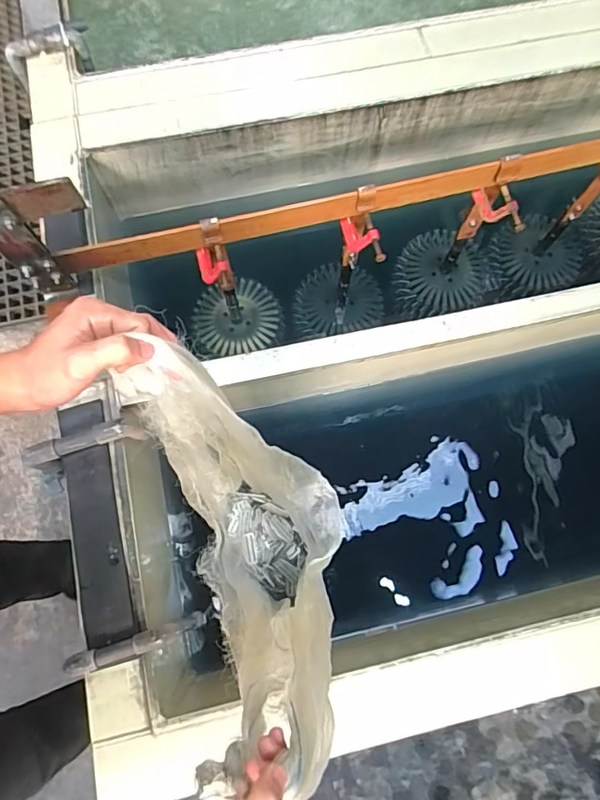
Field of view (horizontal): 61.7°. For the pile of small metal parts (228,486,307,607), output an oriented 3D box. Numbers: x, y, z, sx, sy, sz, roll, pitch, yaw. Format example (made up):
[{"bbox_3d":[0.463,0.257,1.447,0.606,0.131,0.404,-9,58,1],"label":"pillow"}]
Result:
[{"bbox_3d":[-0.063,0.281,1.004,0.114,0.044,0.216,-31,77,-8],"label":"pile of small metal parts"}]

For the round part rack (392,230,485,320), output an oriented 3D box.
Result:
[{"bbox_3d":[0.341,-0.318,1.237,0.228,0.061,0.194,-12,75,-4],"label":"round part rack"}]

